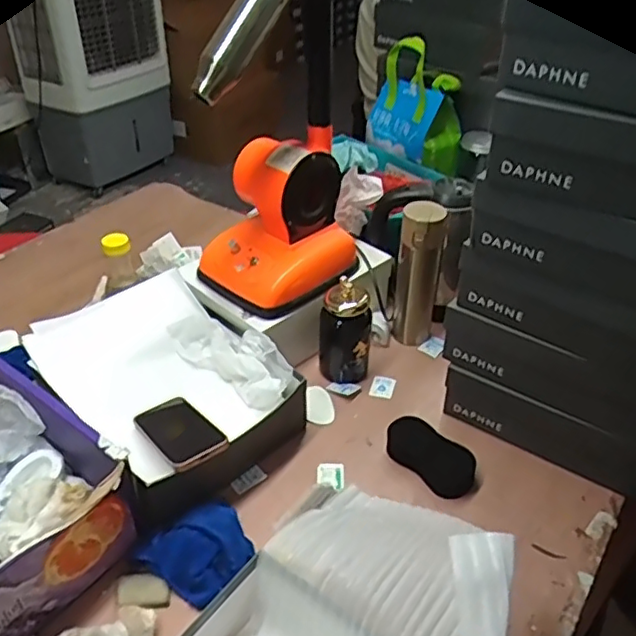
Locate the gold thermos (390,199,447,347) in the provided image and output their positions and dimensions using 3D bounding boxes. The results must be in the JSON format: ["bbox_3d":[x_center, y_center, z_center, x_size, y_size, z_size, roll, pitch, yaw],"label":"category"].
[{"bbox_3d":[0.162,-0.067,1.024,0.069,0.251,0.077,10,39,11],"label":"gold thermos"}]

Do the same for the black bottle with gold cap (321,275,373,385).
[{"bbox_3d":[0.044,0.024,0.958,0.070,0.158,0.060,-17,42,-21],"label":"black bottle with gold cap"}]

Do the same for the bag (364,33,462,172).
[{"bbox_3d":[0.197,-0.442,1.289,0.098,0.215,0.212,-23,44,-27],"label":"bag"}]

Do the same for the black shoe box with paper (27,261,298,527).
[{"bbox_3d":[-0.208,0.095,0.886,0.261,0.114,0.332,-28,47,-31],"label":"black shoe box with paper"}]

